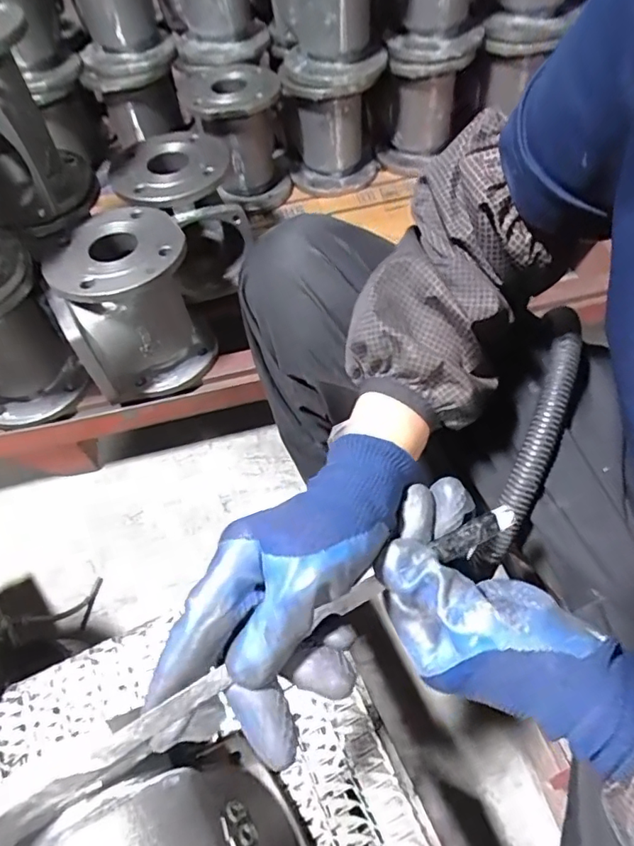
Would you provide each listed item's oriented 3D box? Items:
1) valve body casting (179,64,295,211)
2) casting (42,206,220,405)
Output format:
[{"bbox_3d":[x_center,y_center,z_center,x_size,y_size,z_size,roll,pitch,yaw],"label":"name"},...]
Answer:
[{"bbox_3d":[-0.146,-0.550,0.996,0.176,0.219,0.186,-18,55,-7],"label":"valve body casting"},{"bbox_3d":[-0.261,-0.166,0.744,0.183,0.202,0.177,-25,56,-12],"label":"casting"}]

